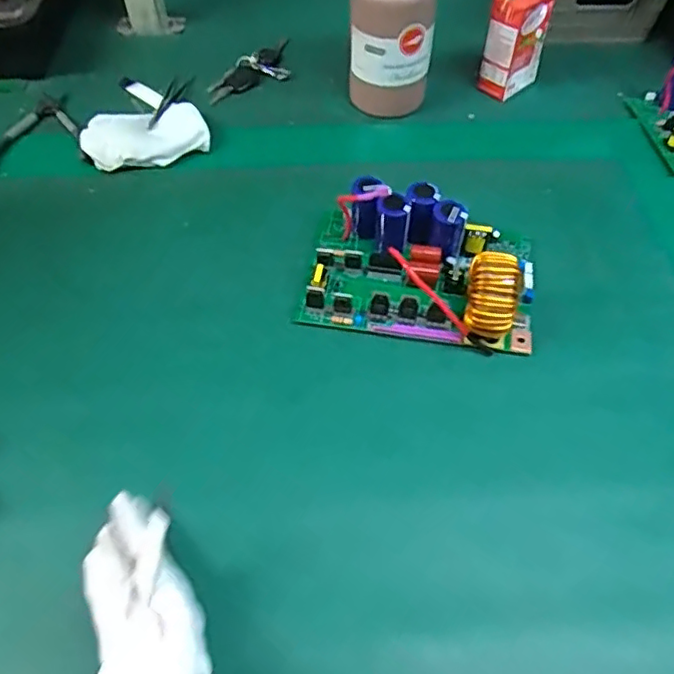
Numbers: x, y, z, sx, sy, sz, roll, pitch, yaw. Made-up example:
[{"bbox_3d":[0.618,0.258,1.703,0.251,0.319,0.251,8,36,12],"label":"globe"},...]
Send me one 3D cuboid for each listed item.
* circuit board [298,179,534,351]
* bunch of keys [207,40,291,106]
[{"bbox_3d":[0.073,-0.067,0.517,0.196,0.063,0.134,9,55,7],"label":"circuit board"},{"bbox_3d":[-0.097,-0.329,0.740,0.063,0.011,0.149,34,61,22],"label":"bunch of keys"}]

